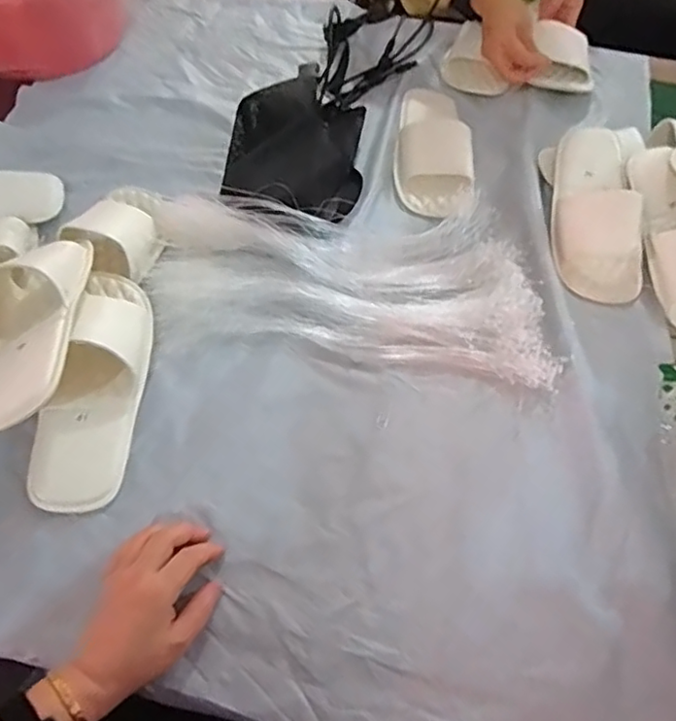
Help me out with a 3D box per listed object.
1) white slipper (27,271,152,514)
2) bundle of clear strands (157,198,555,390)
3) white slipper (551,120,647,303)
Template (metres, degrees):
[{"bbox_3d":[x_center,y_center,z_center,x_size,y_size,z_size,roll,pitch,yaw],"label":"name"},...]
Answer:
[{"bbox_3d":[-0.239,0.018,0.604,0.088,0.051,0.251,3,61,2],"label":"white slipper"},{"bbox_3d":[0.014,-0.098,0.680,0.441,0.035,0.222,7,63,6],"label":"bundle of clear strands"},{"bbox_3d":[0.299,-0.180,0.731,0.091,0.047,0.234,-2,74,1],"label":"white slipper"}]

